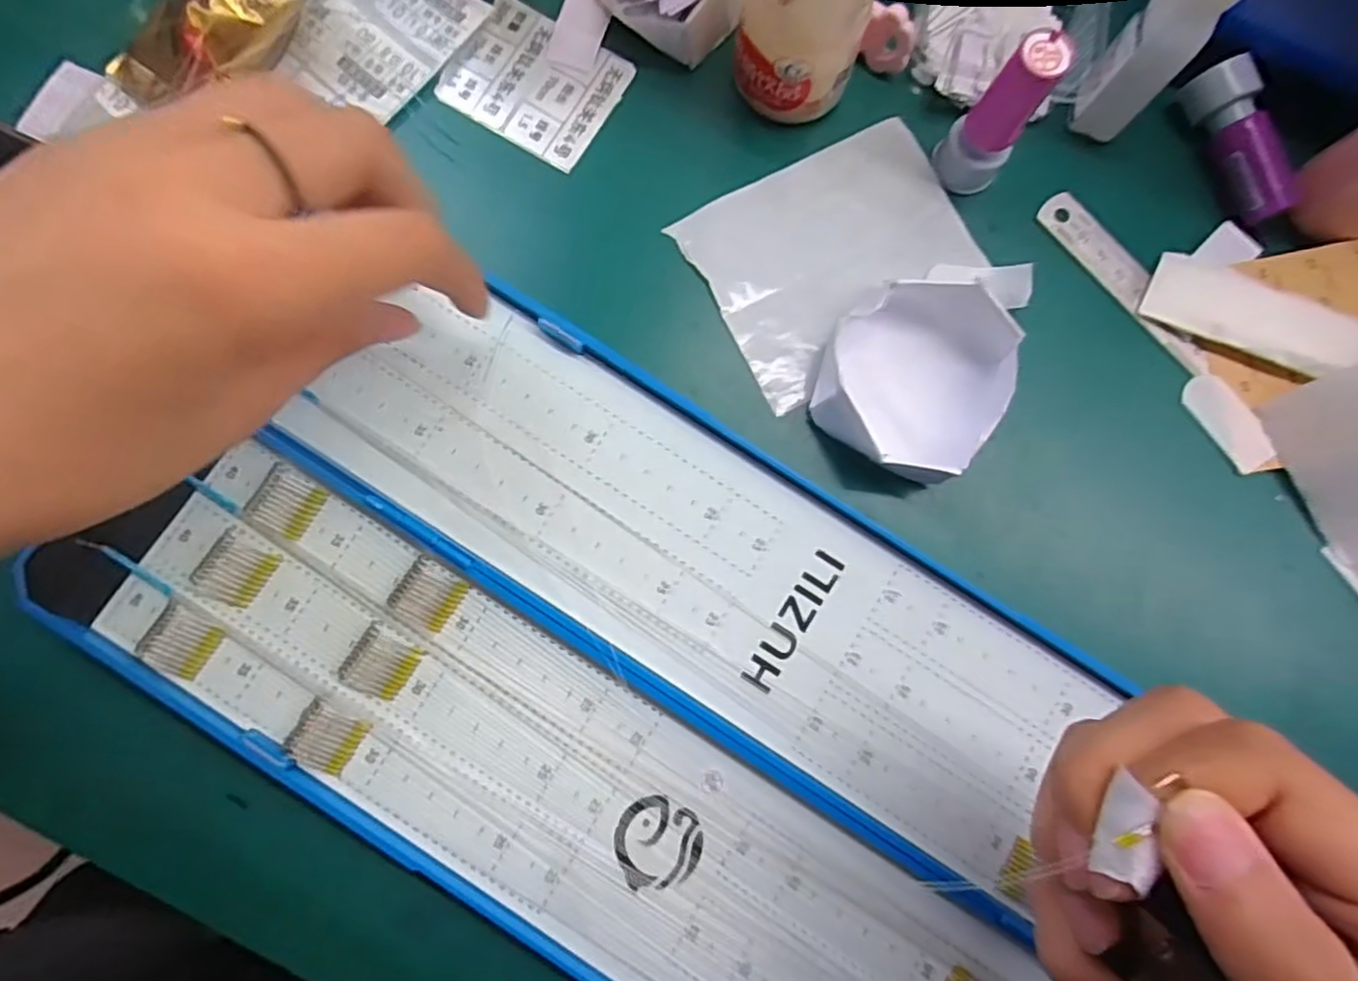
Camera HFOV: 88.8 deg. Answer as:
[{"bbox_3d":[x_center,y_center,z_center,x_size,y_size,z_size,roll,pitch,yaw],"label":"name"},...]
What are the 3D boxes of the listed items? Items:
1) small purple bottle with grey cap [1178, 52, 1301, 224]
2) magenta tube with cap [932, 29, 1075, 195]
[{"bbox_3d":[0.208,-0.128,0.257,0.019,0.022,0.057,-20,83,-5],"label":"small purple bottle with grey cap"},{"bbox_3d":[0.109,-0.127,0.238,0.018,0.061,0.019,-15,83,-4],"label":"magenta tube with cap"}]

